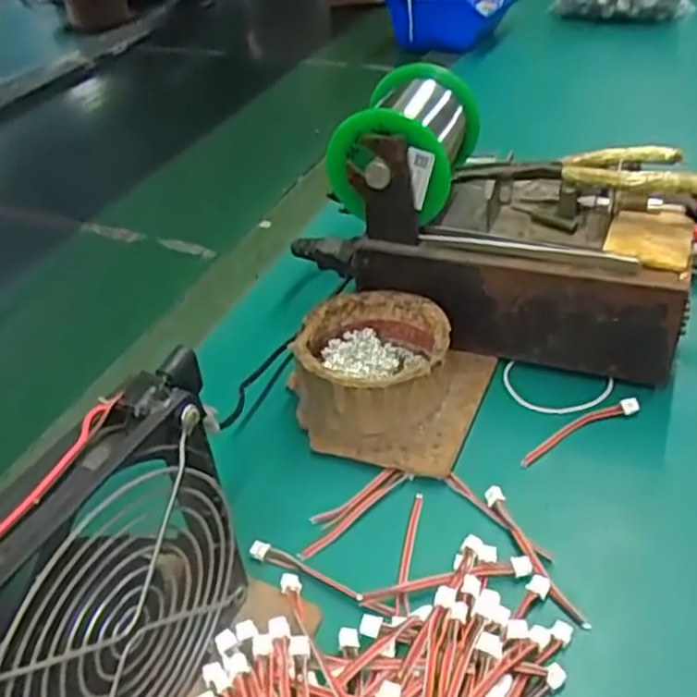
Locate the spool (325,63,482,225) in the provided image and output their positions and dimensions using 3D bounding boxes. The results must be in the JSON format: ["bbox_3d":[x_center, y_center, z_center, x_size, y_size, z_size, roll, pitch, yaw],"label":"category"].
[{"bbox_3d":[0.033,-0.120,0.419,0.070,0.056,0.091,8,41,15],"label":"spool"}]

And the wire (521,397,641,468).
[{"bbox_3d":[0.119,0.041,0.382,0.073,0.010,0.012,-19,41,-18],"label":"wire"}]

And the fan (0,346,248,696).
[{"bbox_3d":[-0.083,0.090,0.251,0.029,0.125,0.126,15,43,22],"label":"fan"}]

